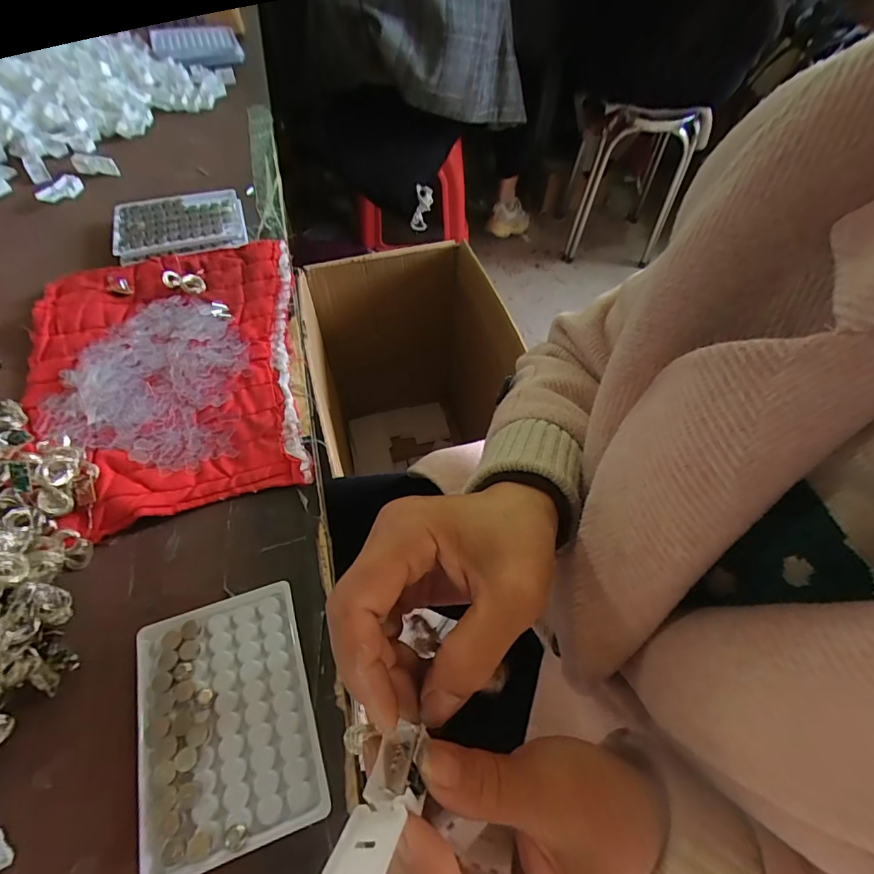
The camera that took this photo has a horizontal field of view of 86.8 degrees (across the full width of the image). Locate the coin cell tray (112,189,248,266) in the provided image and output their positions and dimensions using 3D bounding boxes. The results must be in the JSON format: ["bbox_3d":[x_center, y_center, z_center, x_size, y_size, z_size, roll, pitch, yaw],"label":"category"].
[{"bbox_3d":[-0.287,-0.242,0.516,0.133,0.011,0.110,-14,58,-13],"label":"coin cell tray"}]

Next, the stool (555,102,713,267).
[{"bbox_3d":[0.627,-0.896,1.561,0.355,0.461,0.331,2,56,-1],"label":"stool"}]

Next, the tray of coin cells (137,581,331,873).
[{"bbox_3d":[-0.123,0.160,0.267,0.094,0.008,0.129,-15,59,-14],"label":"tray of coin cells"}]

